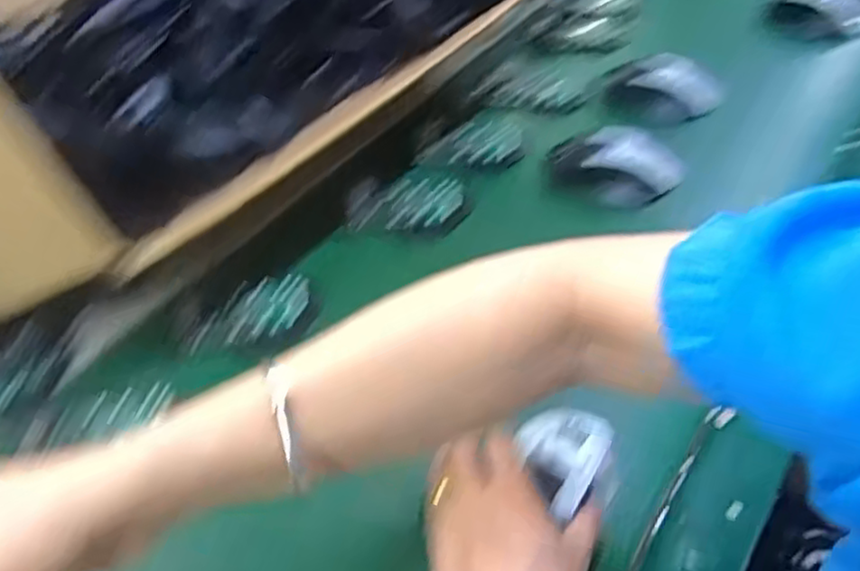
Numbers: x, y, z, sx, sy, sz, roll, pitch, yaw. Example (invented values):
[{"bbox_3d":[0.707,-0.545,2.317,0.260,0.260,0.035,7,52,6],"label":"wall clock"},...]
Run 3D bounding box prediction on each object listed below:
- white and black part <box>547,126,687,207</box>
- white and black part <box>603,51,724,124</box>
[{"bbox_3d":[0.168,-0.111,0.646,0.116,0.030,0.081,10,47,15],"label":"white and black part"},{"bbox_3d":[0.241,-0.201,0.730,0.114,0.034,0.088,8,46,13],"label":"white and black part"}]

